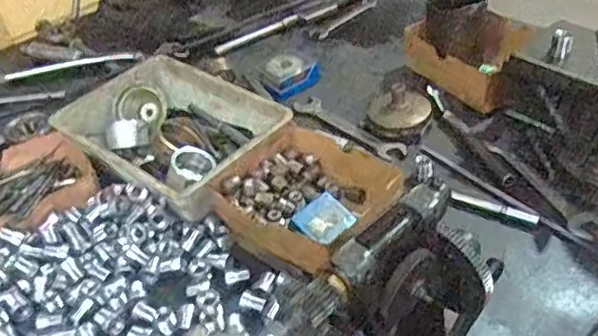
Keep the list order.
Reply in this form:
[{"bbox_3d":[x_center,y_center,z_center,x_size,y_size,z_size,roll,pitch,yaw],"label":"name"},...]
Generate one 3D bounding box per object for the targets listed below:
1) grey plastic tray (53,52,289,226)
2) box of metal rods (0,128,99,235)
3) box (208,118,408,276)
[{"bbox_3d":[-0.152,-0.041,0.706,0.256,0.060,0.172,23,49,31],"label":"grey plastic tray"},{"bbox_3d":[-0.314,0.029,0.662,0.146,0.044,0.183,28,51,35],"label":"box of metal rods"},{"bbox_3d":[0.009,0.028,0.617,0.177,0.049,0.150,25,50,33],"label":"box"}]

